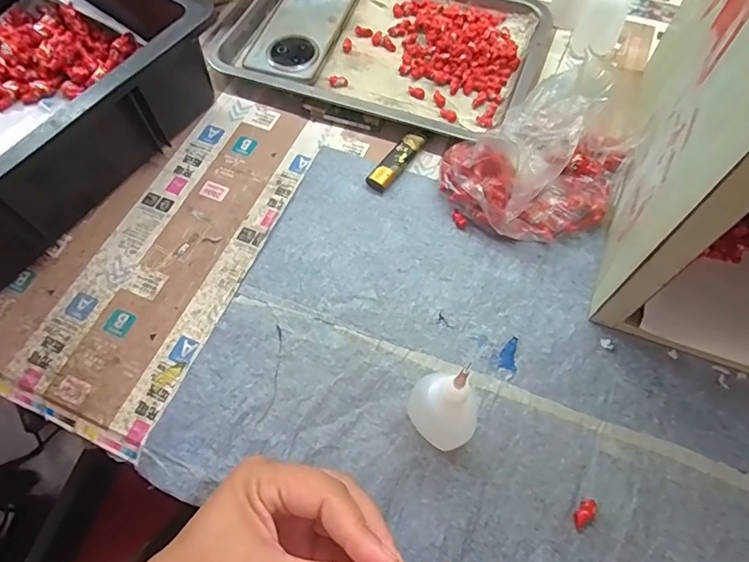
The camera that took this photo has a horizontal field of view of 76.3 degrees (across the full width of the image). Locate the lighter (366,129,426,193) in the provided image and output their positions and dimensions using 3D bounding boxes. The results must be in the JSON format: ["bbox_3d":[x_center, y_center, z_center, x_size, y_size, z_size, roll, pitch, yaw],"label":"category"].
[{"bbox_3d":[0.021,-0.110,0.425,0.019,0.010,0.072,34,69,17],"label":"lighter"}]

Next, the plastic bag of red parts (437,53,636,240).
[{"bbox_3d":[0.138,-0.099,0.369,0.156,0.083,0.108,-16,64,-6],"label":"plastic bag of red parts"}]

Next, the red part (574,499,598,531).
[{"bbox_3d":[0.131,0.145,0.296,0.010,0.008,0.019,37,73,17],"label":"red part"}]

